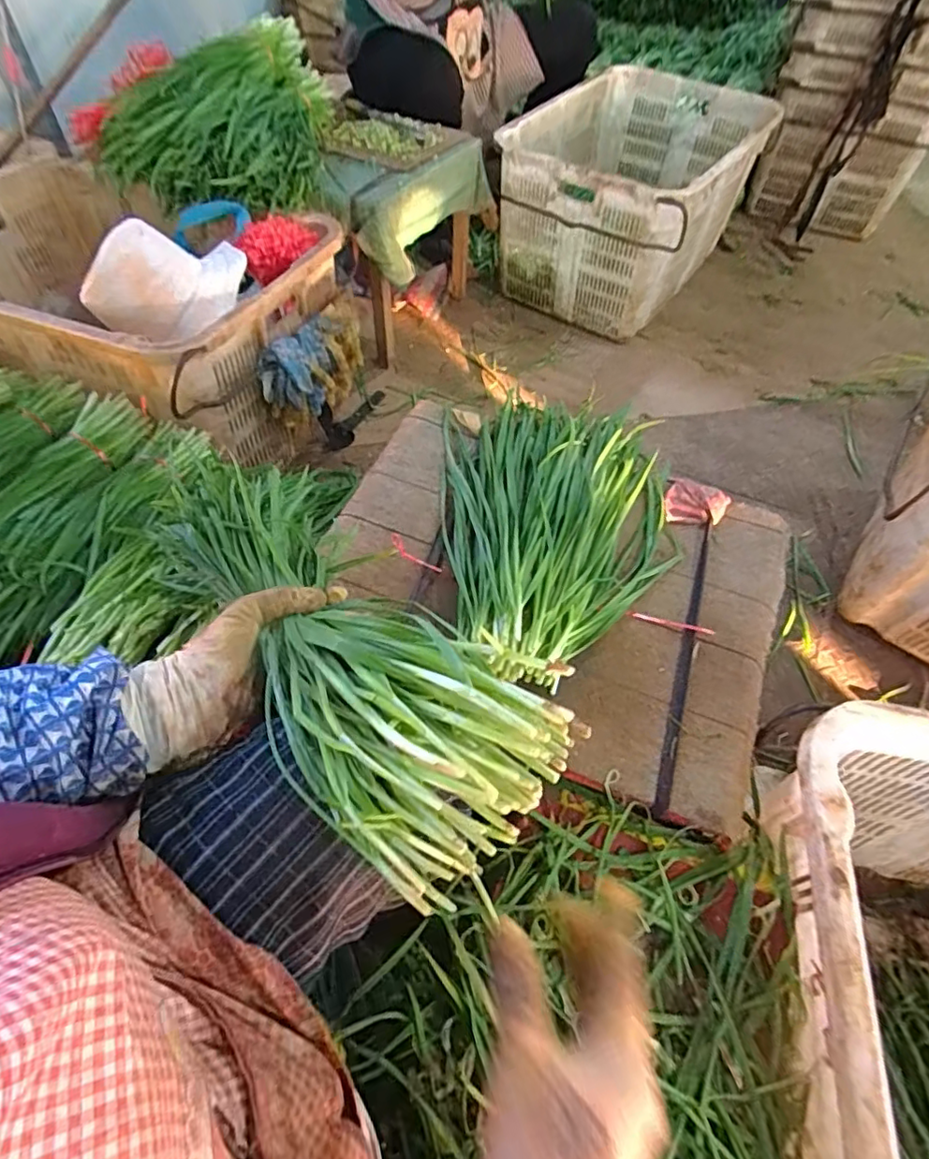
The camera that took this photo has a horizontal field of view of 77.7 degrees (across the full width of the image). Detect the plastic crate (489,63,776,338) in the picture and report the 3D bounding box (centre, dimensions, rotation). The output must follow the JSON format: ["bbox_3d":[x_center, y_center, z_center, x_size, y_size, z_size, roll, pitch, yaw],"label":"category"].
[{"bbox_3d":[0.415,-0.952,1.481,0.466,0.379,0.679,26,58,16],"label":"plastic crate"}]

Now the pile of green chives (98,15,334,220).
[{"bbox_3d":[-0.427,-0.784,0.984,0.359,0.171,0.367,-3,55,-4],"label":"pile of green chives"}]

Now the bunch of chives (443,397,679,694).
[{"bbox_3d":[0.107,-0.065,0.631,0.252,0.052,0.385,1,55,-1],"label":"bunch of chives"}]

